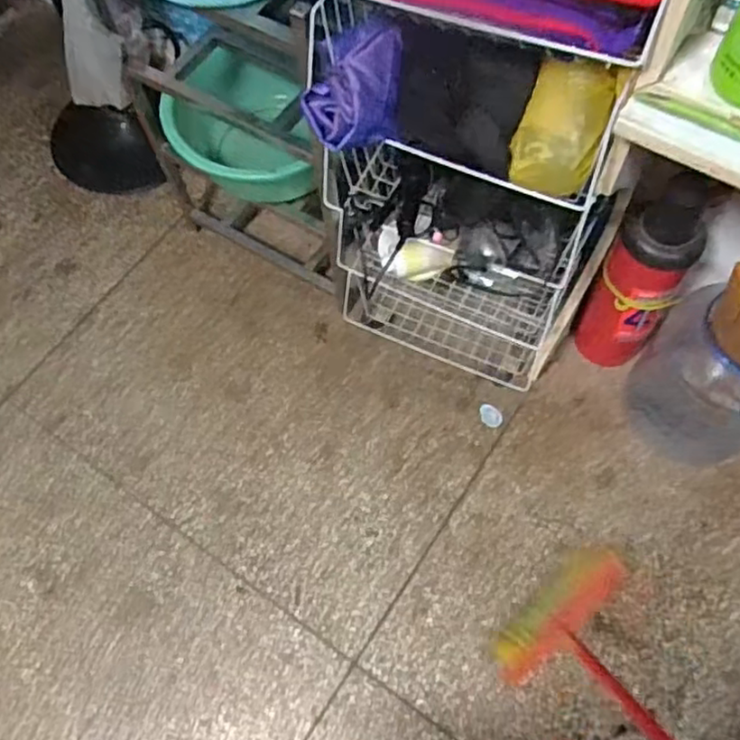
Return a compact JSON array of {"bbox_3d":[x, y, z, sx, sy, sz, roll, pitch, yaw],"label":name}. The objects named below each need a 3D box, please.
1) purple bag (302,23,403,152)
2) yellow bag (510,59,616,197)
[{"bbox_3d":[-0.019,-0.361,0.862,0.120,0.064,0.162,6,65,6],"label":"purple bag"},{"bbox_3d":[0.226,-0.292,0.796,0.101,0.127,0.112,15,67,10],"label":"yellow bag"}]

